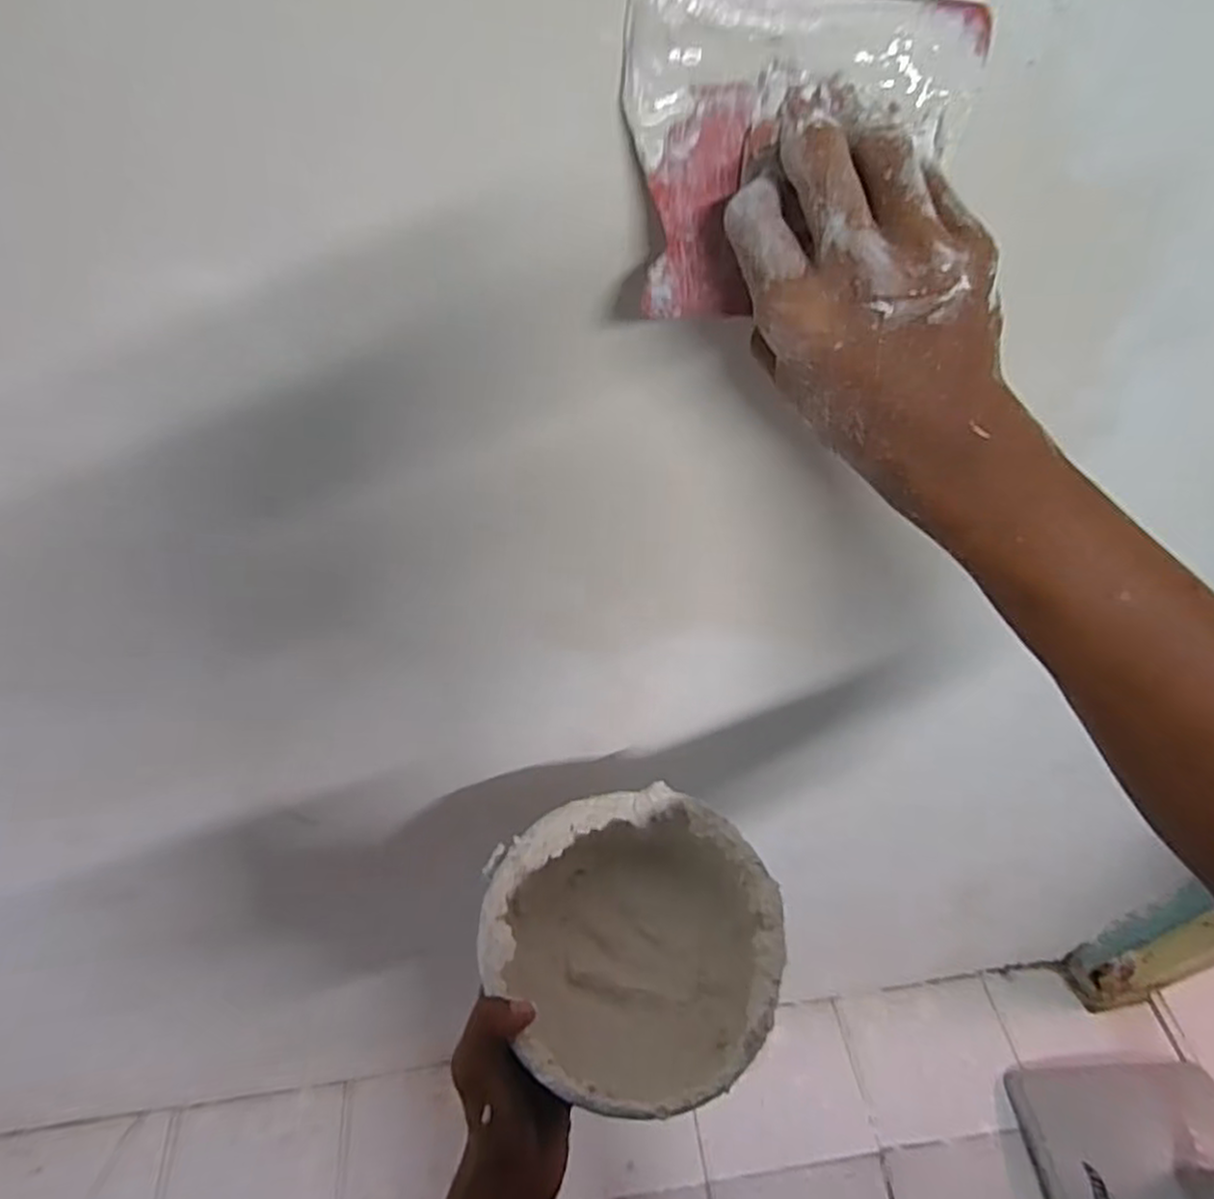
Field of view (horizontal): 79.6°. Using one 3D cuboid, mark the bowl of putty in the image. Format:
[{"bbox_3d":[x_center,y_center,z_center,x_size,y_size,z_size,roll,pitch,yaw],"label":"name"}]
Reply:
[{"bbox_3d":[0.018,0.224,0.473,0.182,0.079,0.178,2,50,-3],"label":"bowl of putty"}]

